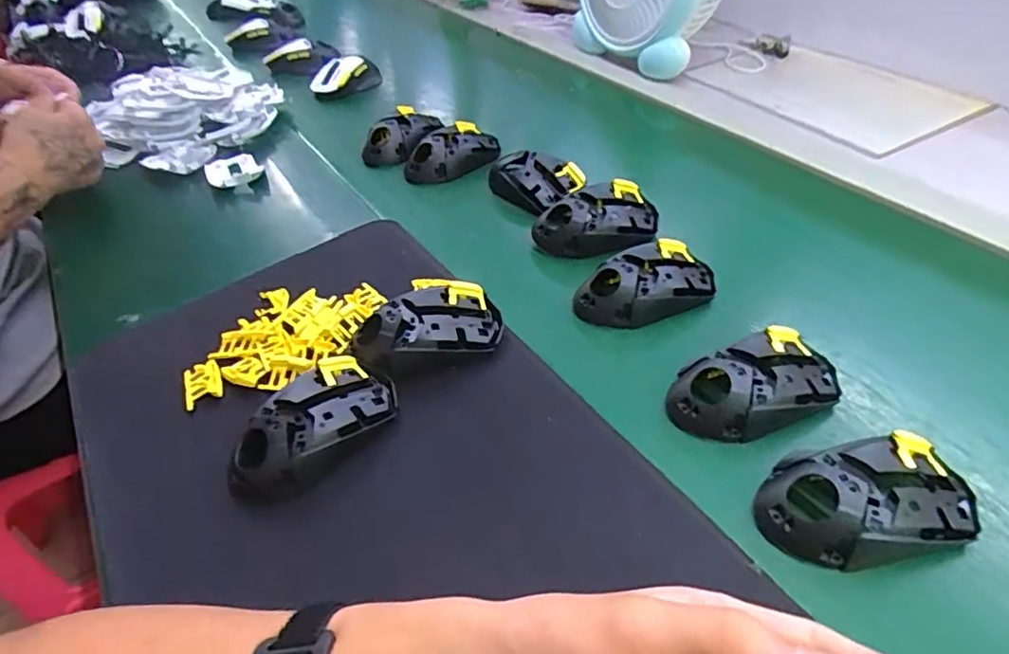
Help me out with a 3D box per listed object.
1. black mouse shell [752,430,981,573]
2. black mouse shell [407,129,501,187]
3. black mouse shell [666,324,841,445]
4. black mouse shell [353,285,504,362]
[{"bbox_3d":[0.207,0.097,0.340,0.118,0.036,0.069,-5,43,0],"label":"black mouse shell"},{"bbox_3d":[-0.058,-0.193,0.678,0.113,0.039,0.066,-19,45,-14],"label":"black mouse shell"},{"bbox_3d":[0.170,0.039,0.407,0.116,0.039,0.068,-18,45,-14],"label":"black mouse shell"},{"bbox_3d":[-0.057,-0.004,0.452,0.108,0.027,0.056,-8,44,-3],"label":"black mouse shell"}]

